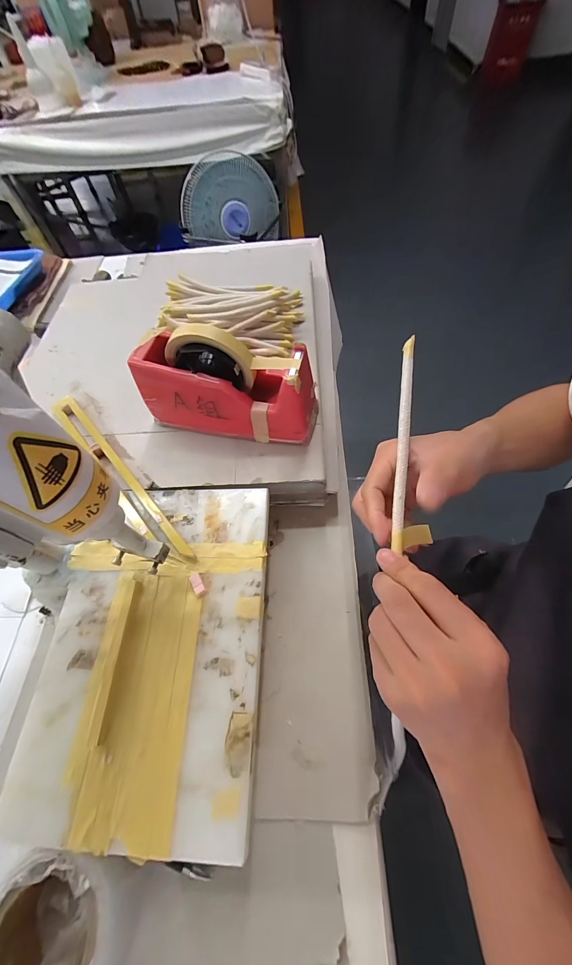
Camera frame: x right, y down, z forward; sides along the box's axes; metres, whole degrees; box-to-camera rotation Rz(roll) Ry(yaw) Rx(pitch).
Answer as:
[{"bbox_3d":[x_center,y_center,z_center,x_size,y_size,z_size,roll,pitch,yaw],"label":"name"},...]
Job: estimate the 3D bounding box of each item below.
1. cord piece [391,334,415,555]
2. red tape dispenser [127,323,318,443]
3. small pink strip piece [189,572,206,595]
[{"bbox_3d":[0.100,-0.041,0.281,0.010,0.010,0.191,6,76,8],"label":"cord piece"},{"bbox_3d":[-0.067,-0.111,0.374,0.197,0.121,0.064,6,60,8],"label":"red tape dispenser"},{"bbox_3d":[-0.087,0.099,0.326,0.011,0.004,0.021,-29,62,-12],"label":"small pink strip piece"}]

